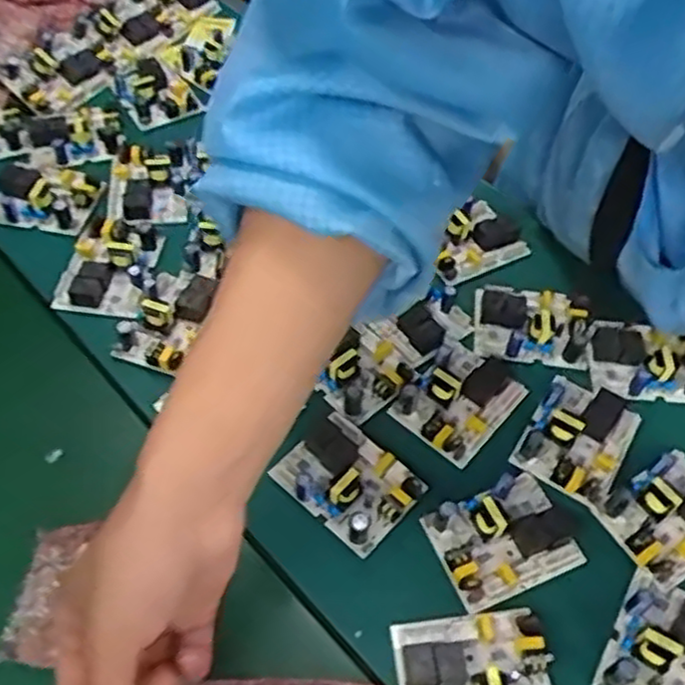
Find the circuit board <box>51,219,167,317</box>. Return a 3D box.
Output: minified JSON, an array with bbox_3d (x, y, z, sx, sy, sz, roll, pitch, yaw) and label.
[{"bbox_3d":[-0.171,-0.062,0.539,0.069,0.017,0.083,7,56,3],"label":"circuit board"}]

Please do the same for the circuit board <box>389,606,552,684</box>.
[{"bbox_3d":[0.070,0.175,0.384,0.079,0.023,0.061,-5,56,-6],"label":"circuit board"}]

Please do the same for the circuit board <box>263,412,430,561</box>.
[{"bbox_3d":[0.003,0.082,0.446,0.081,0.026,0.061,35,61,20],"label":"circuit board"}]

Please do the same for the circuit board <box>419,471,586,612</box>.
[{"bbox_3d":[0.096,0.113,0.428,0.080,0.023,0.060,-18,58,-14],"label":"circuit board"}]

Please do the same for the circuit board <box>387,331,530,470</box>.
[{"bbox_3d":[0.080,0.029,0.483,0.065,0.022,0.089,36,62,21],"label":"circuit board"}]

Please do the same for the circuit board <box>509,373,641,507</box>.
[{"bbox_3d":[0.153,0.056,0.468,0.060,0.019,0.081,28,59,16],"label":"circuit board"}]

